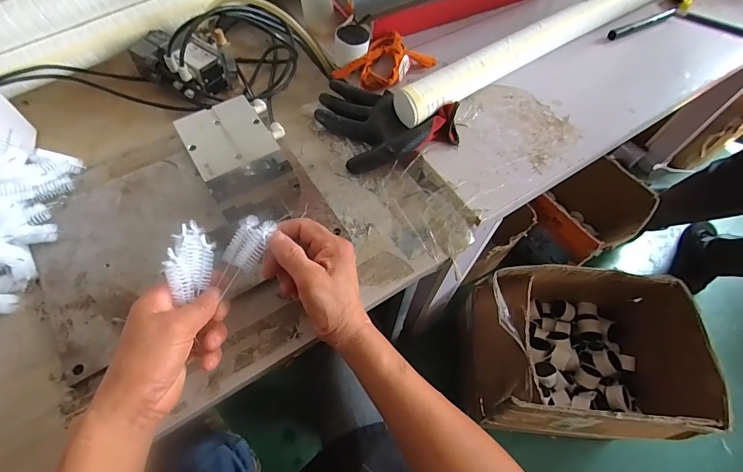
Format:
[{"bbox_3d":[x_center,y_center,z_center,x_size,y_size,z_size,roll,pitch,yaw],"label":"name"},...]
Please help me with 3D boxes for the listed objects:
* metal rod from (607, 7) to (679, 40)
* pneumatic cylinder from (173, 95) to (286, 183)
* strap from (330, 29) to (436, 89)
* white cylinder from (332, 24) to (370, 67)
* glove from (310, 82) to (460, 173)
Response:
[{"bbox_3d":[0.463,-0.361,0.652,0.151,0.013,0.015,-23,66,-13],"label":"metal rod"},{"bbox_3d":[-0.172,-0.119,0.490,0.116,0.039,0.109,-28,66,-17],"label":"pneumatic cylinder"},{"bbox_3d":[0.021,-0.259,0.575,0.090,0.028,0.124,40,68,17],"label":"strap"},{"bbox_3d":[-0.030,-0.277,0.566,0.052,0.041,0.049,3,63,0],"label":"white cylinder"},{"bbox_3d":[0.018,-0.149,0.516,0.194,0.036,0.133,8,63,2],"label":"glove"}]

